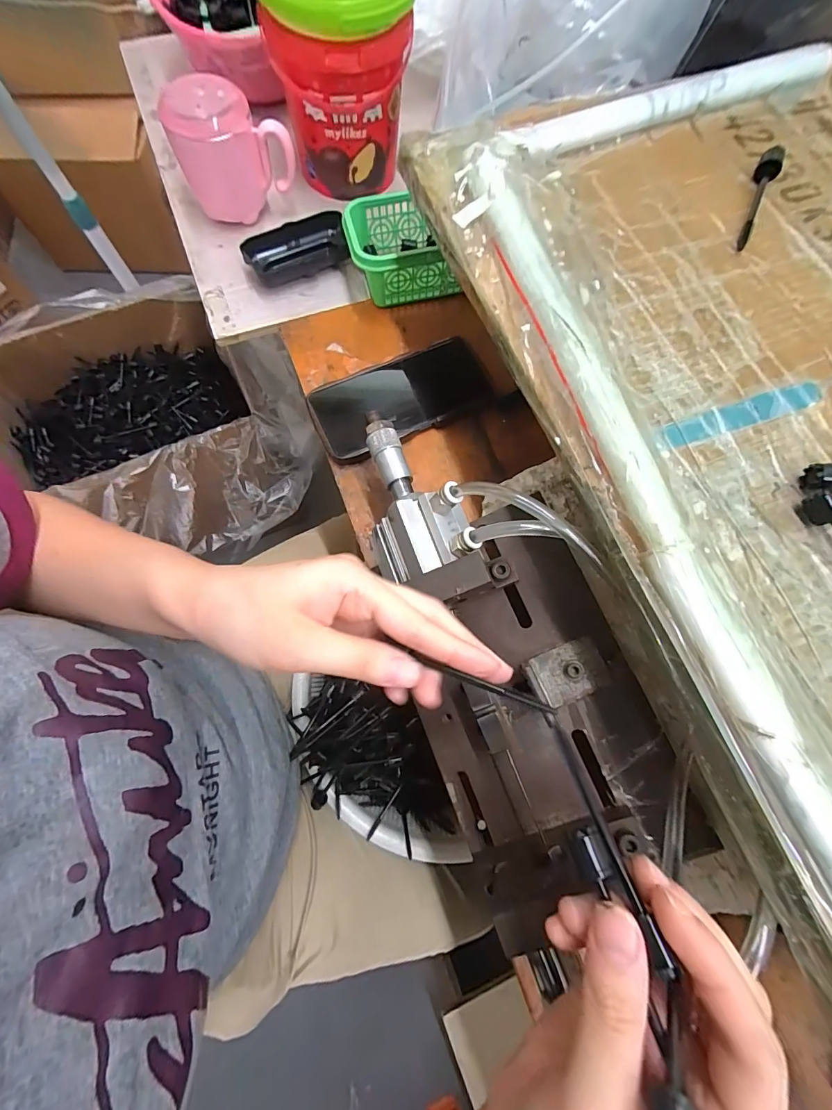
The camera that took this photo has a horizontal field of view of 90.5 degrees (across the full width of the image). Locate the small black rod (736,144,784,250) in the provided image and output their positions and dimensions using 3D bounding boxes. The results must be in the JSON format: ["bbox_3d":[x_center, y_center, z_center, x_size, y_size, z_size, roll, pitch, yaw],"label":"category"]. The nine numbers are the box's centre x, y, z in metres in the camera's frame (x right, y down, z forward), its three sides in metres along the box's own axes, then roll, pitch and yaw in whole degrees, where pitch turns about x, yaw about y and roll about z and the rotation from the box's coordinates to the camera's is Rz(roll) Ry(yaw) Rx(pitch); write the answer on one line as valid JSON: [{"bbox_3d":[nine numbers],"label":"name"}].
[{"bbox_3d":[0.234,-0.246,0.282,0.015,0.014,0.086,26,74,6],"label":"small black rod"}]

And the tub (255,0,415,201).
[{"bbox_3d":[-0.073,-0.470,0.401,0.122,0.150,0.127,-7,74,-4],"label":"tub"}]

